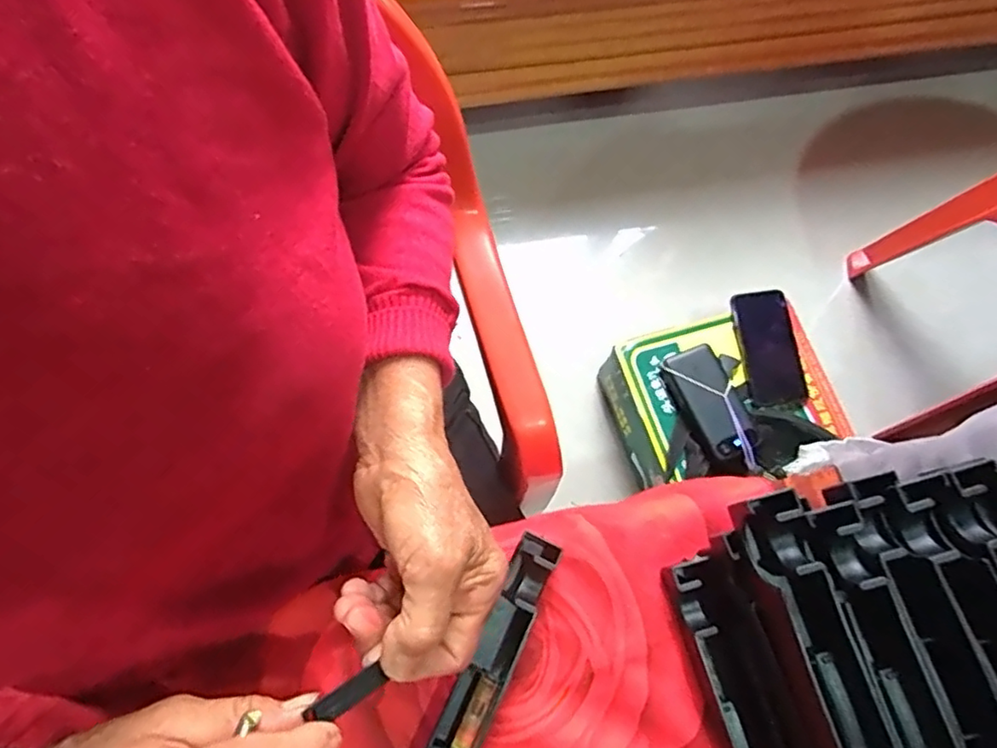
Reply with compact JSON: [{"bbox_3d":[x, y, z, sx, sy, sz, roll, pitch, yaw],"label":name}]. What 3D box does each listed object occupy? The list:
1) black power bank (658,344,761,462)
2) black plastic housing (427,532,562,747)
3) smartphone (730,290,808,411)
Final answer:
[{"bbox_3d":[0.278,0.037,0.794,0.074,0.018,0.151,-26,69,4],"label":"black power bank"},{"bbox_3d":[-0.016,0.180,0.319,0.024,0.027,0.192,25,72,6],"label":"black plastic housing"},{"bbox_3d":[0.381,-0.034,0.851,0.083,0.016,0.164,-7,82,2],"label":"smartphone"}]

